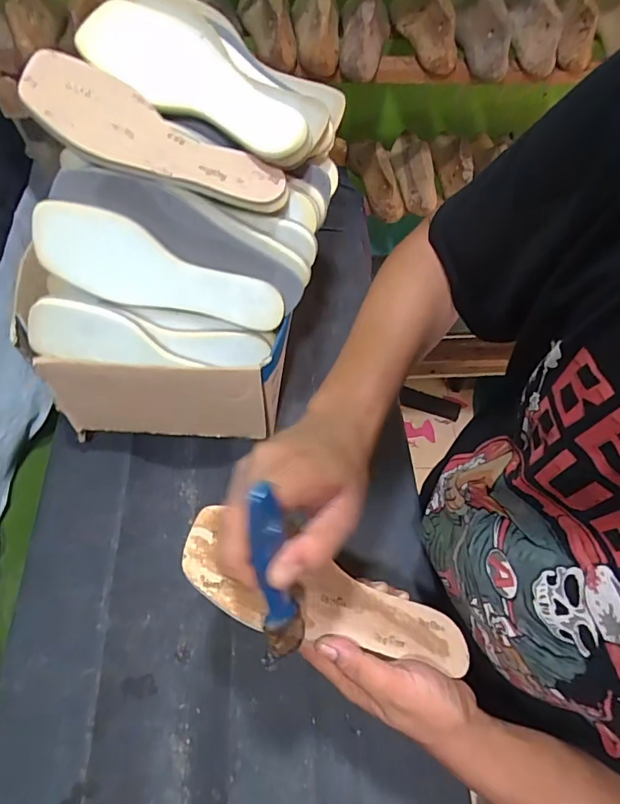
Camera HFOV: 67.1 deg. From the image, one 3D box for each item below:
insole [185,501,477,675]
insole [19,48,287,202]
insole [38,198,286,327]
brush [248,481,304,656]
[{"bbox_3d":[0.017,0.151,0.363,0.237,0.034,0.069,21,61,-4],"label":"insole"},{"bbox_3d":[-0.135,-0.236,0.418,0.227,0.028,0.072,22,61,-8],"label":"insole"},{"bbox_3d":[-0.148,-0.124,0.473,0.236,0.079,0.021,20,29,-18],"label":"insole"},{"bbox_3d":[-0.019,0.103,0.265,0.021,0.148,0.013,-9,37,-6],"label":"brush"}]

